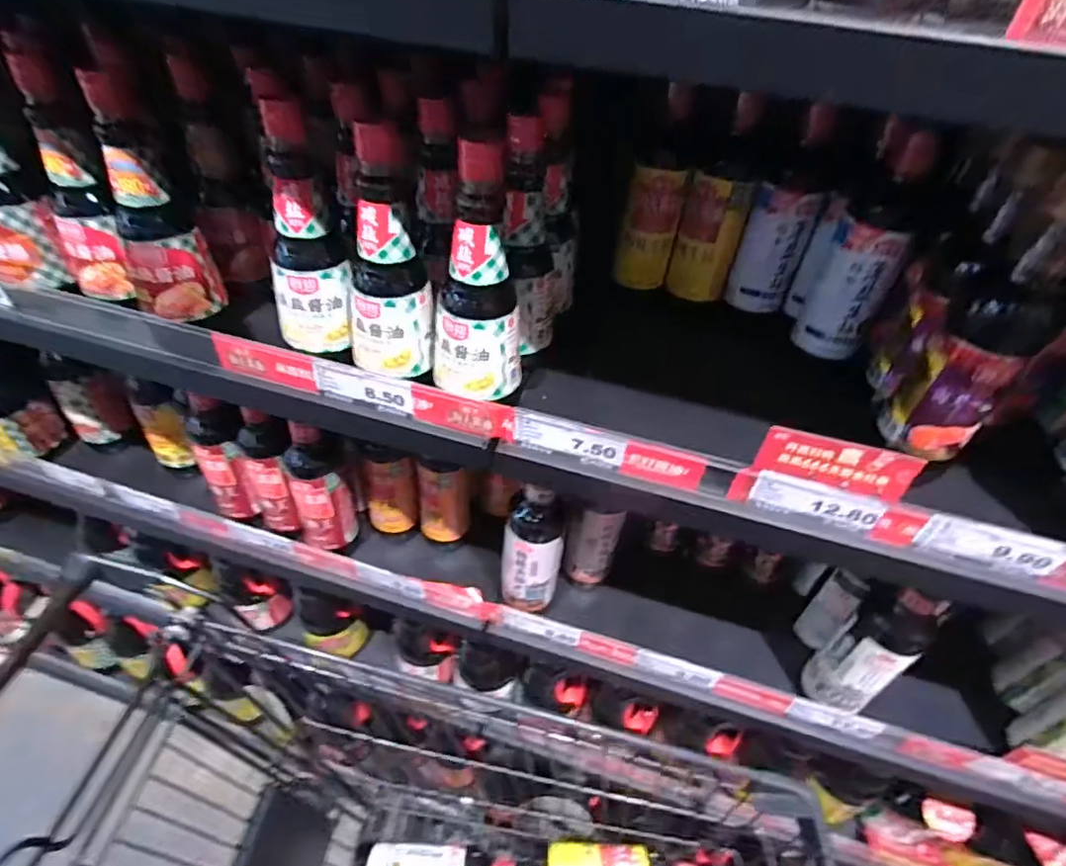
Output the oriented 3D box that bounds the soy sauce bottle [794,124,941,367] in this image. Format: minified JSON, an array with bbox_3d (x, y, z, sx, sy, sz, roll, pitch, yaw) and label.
[{"bbox_3d":[0.305,-0.160,0.511,0.068,0.190,0.056,25,46,21],"label":"soy sauce bottle"}]

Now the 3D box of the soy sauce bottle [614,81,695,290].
[{"bbox_3d":[0.130,-0.250,0.586,0.061,0.186,0.058,14,43,10],"label":"soy sauce bottle"}]

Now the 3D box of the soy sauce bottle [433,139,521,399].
[{"bbox_3d":[-0.044,-0.114,0.422,0.070,0.176,0.060,-3,43,-8],"label":"soy sauce bottle"}]

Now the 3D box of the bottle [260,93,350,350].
[{"bbox_3d":[-0.187,-0.156,0.450,0.065,0.180,0.053,-14,45,-19],"label":"bottle"}]

